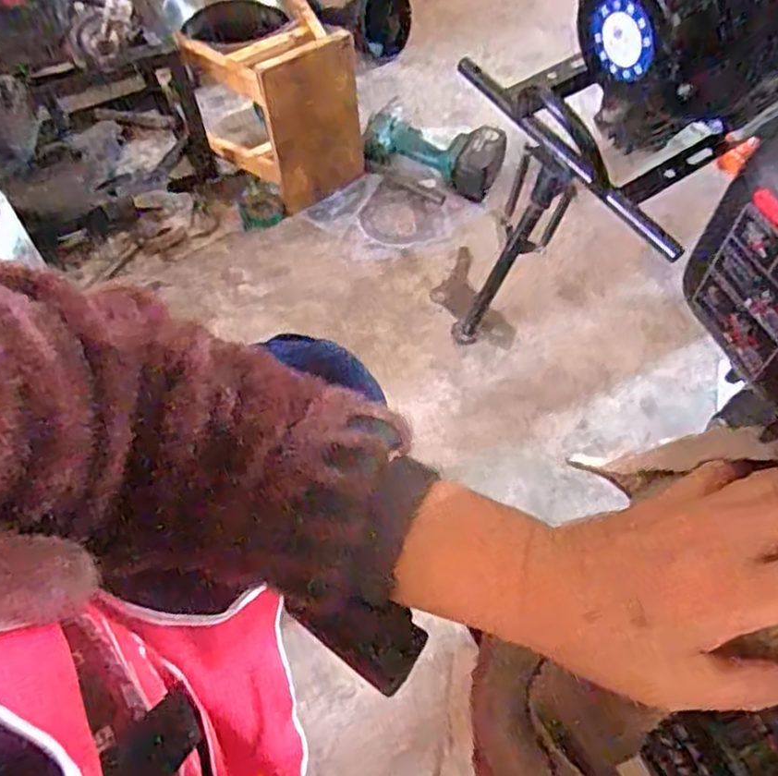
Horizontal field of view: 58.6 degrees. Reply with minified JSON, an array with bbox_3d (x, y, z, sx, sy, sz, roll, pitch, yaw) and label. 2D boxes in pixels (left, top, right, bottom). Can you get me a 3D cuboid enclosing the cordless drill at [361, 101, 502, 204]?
[{"bbox_3d":[0.076,-0.419,1.216,0.246,0.070,0.121,21,61,12],"label":"cordless drill"}]

